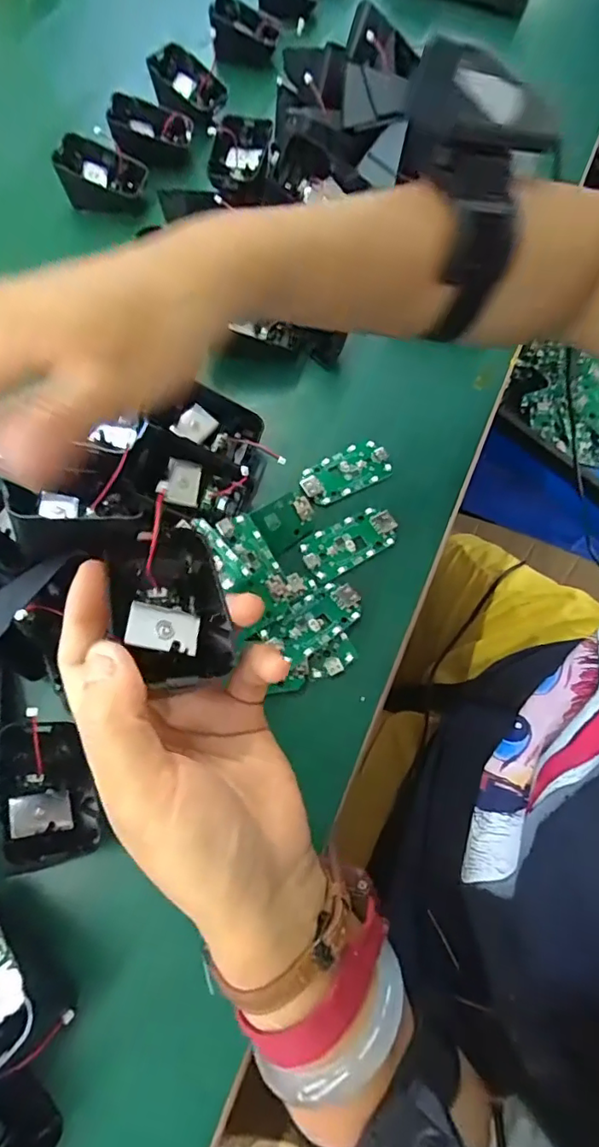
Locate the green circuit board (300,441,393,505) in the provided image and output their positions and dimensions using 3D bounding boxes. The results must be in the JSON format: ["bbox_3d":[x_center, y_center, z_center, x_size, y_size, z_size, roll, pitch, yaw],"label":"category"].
[{"bbox_3d":[0.031,-0.069,0.360,0.062,0.004,0.032,-26,70,-12],"label":"green circuit board"}]

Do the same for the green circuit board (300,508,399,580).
[{"bbox_3d":[0.032,-0.020,0.343,0.063,0.004,0.031,-27,74,-11],"label":"green circuit board"}]

